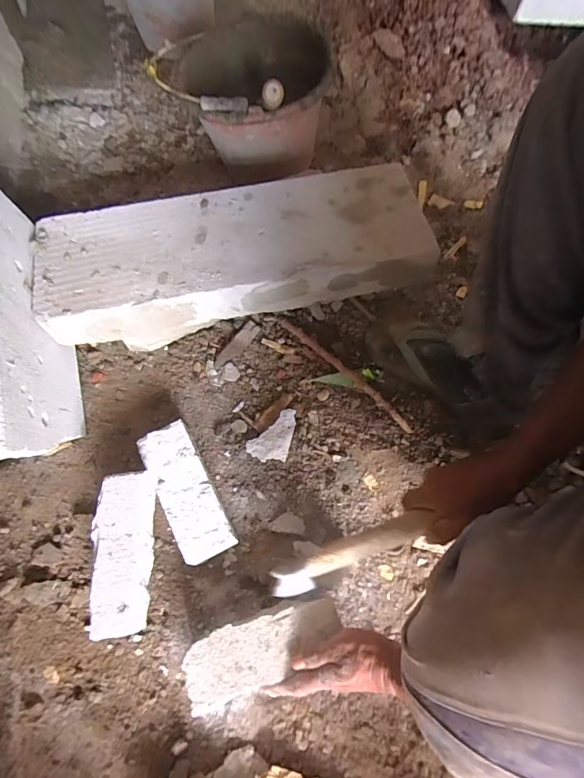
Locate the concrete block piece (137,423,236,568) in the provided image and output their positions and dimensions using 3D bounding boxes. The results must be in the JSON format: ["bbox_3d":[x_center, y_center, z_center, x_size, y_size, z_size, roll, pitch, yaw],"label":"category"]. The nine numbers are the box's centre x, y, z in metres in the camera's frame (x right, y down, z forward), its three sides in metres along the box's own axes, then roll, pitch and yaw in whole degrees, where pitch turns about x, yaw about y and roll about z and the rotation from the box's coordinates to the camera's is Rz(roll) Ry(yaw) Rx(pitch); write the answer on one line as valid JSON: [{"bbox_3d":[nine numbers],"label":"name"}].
[{"bbox_3d":[-0.153,0.150,0.597,0.074,0.049,0.193,-26,71,-11],"label":"concrete block piece"}]

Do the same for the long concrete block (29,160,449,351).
[{"bbox_3d":[-0.085,-0.214,0.657,0.588,0.106,0.210,-11,67,-3],"label":"long concrete block"}]

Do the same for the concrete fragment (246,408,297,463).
[{"bbox_3d":[-0.021,0.079,0.639,0.092,0.010,0.056,-43,87,-2],"label":"concrete fragment"}]

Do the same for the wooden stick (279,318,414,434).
[{"bbox_3d":[0.089,-0.031,0.686,0.286,0.020,0.020,42,73,14],"label":"wooden stick"}]

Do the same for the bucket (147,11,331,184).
[{"bbox_3d":[-0.083,-0.529,0.783,0.270,0.239,0.270,0,69,-1],"label":"bucket"}]

